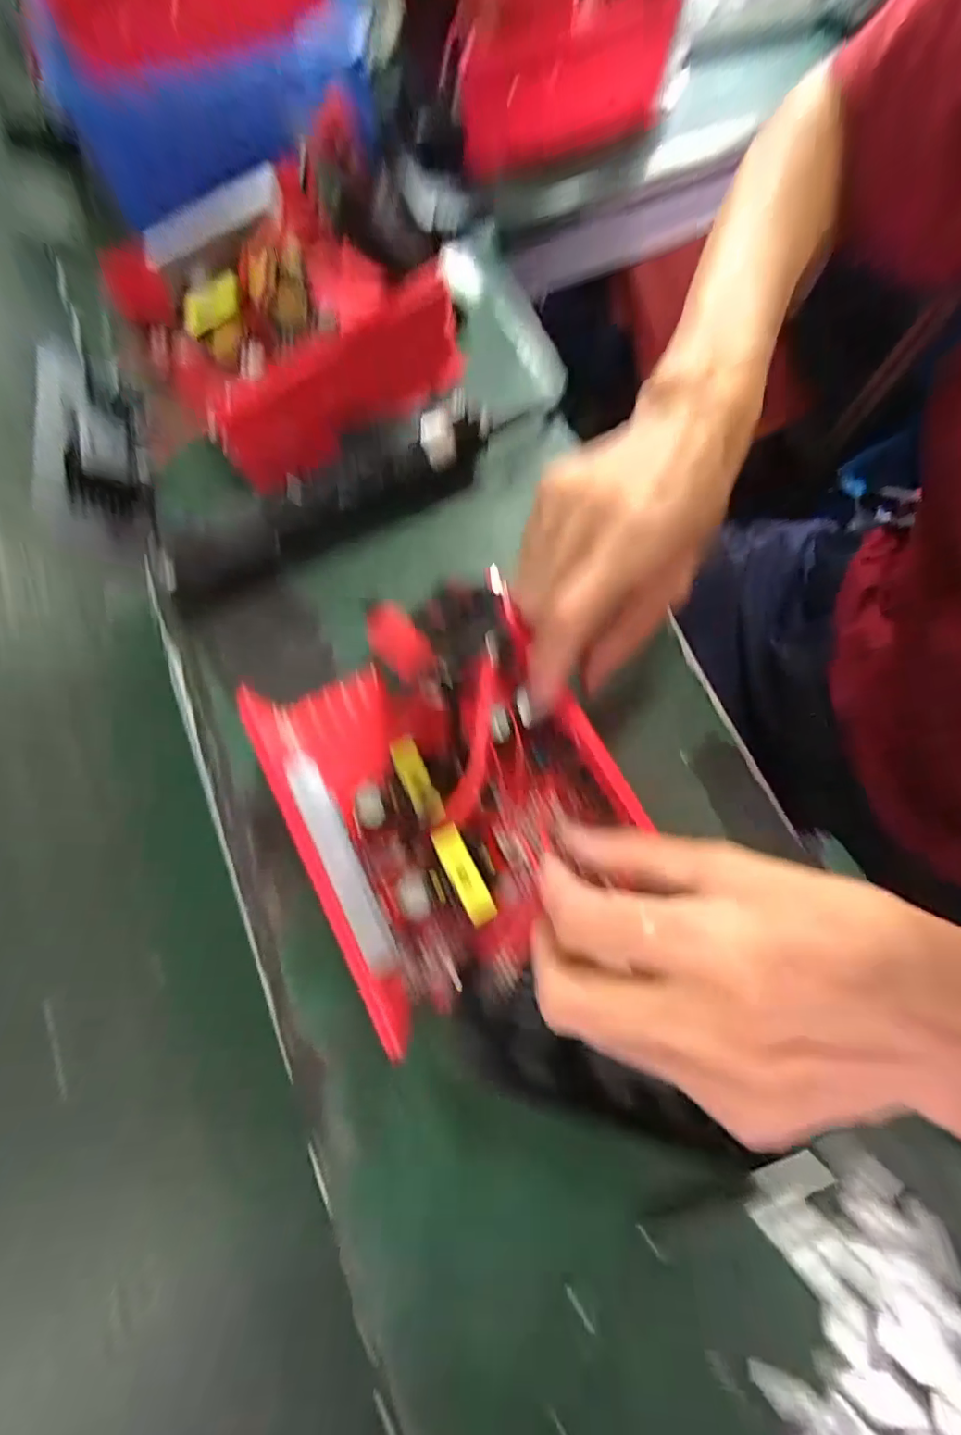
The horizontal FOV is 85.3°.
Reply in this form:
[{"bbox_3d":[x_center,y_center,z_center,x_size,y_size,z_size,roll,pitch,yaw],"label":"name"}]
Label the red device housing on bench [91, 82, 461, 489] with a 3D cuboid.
[{"bbox_3d":[-0.109,-0.248,0.323,0.192,0.071,0.138,-40,79,-8],"label":"red device housing on bench"}]

